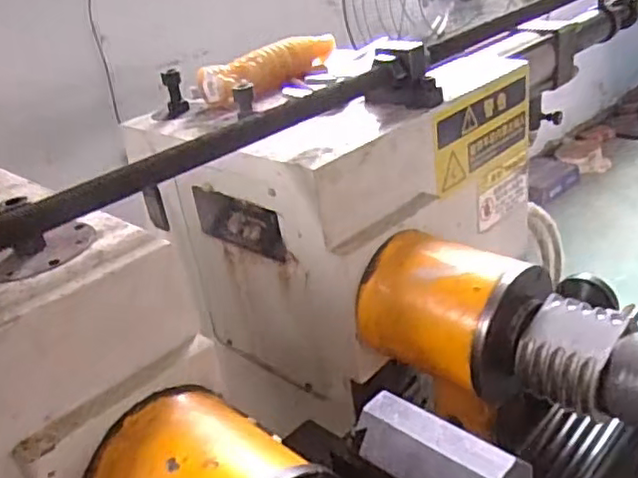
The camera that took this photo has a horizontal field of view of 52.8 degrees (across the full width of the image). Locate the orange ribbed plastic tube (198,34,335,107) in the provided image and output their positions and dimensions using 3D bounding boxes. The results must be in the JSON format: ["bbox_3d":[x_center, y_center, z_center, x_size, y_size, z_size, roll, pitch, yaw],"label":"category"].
[{"bbox_3d":[-0.060,-0.227,0.839,0.040,0.049,0.232,13,34,35],"label":"orange ribbed plastic tube"}]

